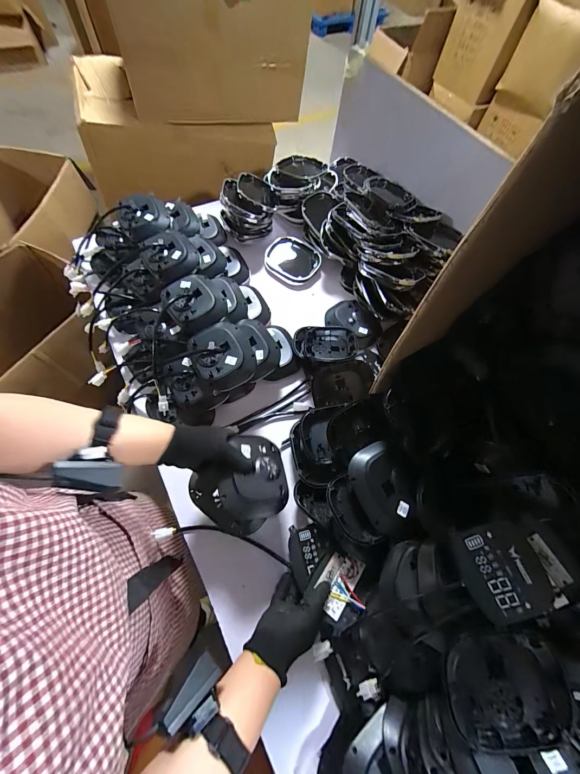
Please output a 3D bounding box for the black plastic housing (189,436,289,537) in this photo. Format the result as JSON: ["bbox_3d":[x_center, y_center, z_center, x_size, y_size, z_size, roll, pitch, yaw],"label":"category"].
[{"bbox_3d":[-0.073,0.153,0.483,0.133,0.055,0.150,43,69,16],"label":"black plastic housing"}]

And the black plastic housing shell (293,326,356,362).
[{"bbox_3d":[0.078,-0.095,0.684,0.142,0.026,0.136,-3,39,3],"label":"black plastic housing shell"}]

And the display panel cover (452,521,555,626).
[{"bbox_3d":[0.267,0.229,0.383,0.091,0.034,0.108,-22,78,10],"label":"display panel cover"}]

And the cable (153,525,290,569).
[{"bbox_3d":[-0.120,0.274,0.539,0.243,0.042,0.037,11,64,2],"label":"cable"}]

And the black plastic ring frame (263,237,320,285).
[{"bbox_3d":[0.008,-0.351,0.837,0.147,0.034,0.125,27,66,9],"label":"black plastic ring frame"}]

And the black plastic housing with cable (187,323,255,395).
[{"bbox_3d":[-0.134,-0.063,0.604,0.122,0.043,0.142,-22,68,-13],"label":"black plastic housing with cable"}]

